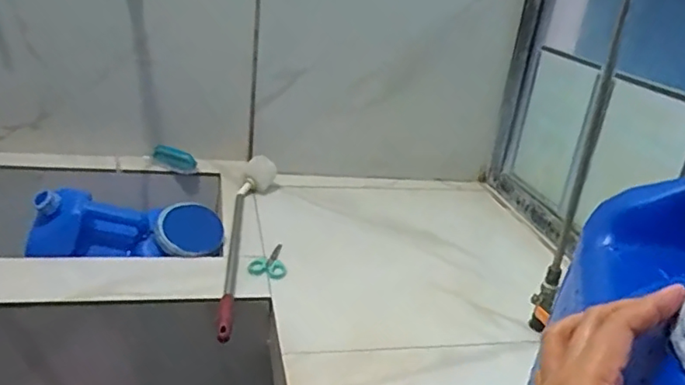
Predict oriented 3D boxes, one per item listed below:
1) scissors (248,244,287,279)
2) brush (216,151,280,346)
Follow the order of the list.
[{"bbox_3d":[-0.128,0.121,1.049,0.061,0.010,0.115,10,24,8],"label":"scissors"},{"bbox_3d":[-0.182,0.068,1.094,0.083,0.070,0.591,4,23,-6],"label":"brush"}]

